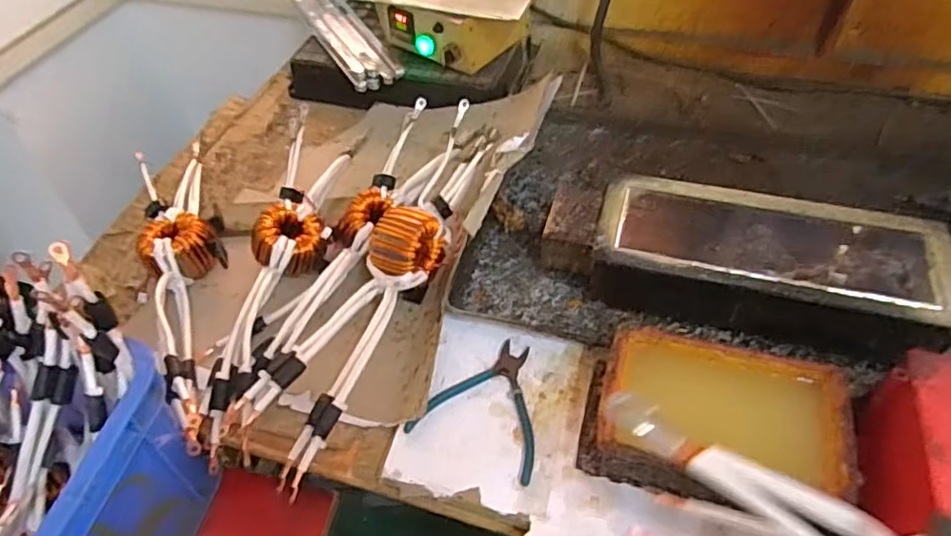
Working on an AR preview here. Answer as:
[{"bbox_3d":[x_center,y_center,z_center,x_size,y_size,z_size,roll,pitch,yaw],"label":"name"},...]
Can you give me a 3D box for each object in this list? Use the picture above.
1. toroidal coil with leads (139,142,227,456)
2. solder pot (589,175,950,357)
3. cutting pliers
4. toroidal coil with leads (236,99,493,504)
[{"bbox_3d":[-0.336,0.003,0.732,0.086,0.063,0.468,-21,51,-14],"label":"toroidal coil with leads"},{"bbox_3d":[0.304,0.000,0.658,0.347,0.090,0.154,10,50,13],"label":"solder pot"},{"bbox_3d":[0.018,0.127,0.615,0.124,0.010,0.132,18,52,18],"label":"cutting pliers"},{"bbox_3d":[-0.109,0.009,0.676,0.104,0.083,0.447,18,52,18],"label":"toroidal coil with leads"}]

